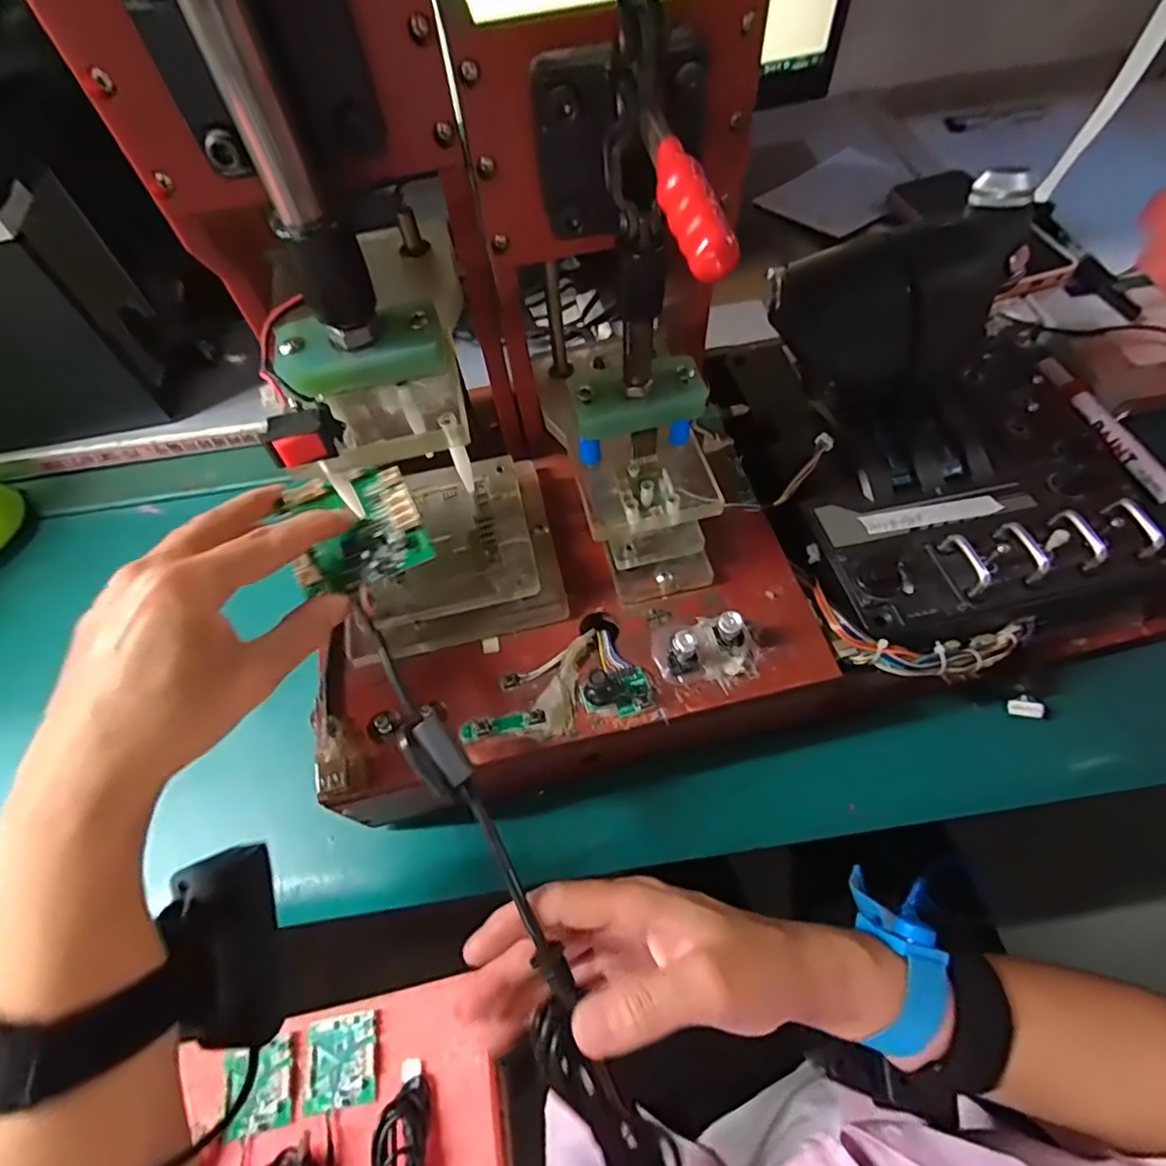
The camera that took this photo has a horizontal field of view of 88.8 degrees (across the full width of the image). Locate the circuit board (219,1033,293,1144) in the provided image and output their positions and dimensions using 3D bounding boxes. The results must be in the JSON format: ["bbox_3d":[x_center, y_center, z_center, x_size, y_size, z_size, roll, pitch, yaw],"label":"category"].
[{"bbox_3d":[-0.260,0.403,0.476,0.054,0.014,0.056,-16,59,-5],"label":"circuit board"}]

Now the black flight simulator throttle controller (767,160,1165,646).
[{"bbox_3d":[0.209,-0.086,0.336,0.195,0.126,0.233,-11,59,-2],"label":"black flight simulator throttle controller"}]

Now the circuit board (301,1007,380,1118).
[{"bbox_3d":[-0.195,0.387,0.482,0.057,0.007,0.060,-11,59,-2],"label":"circuit board"}]

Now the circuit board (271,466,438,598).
[{"bbox_3d":[-0.103,-0.026,0.268,0.056,0.015,0.057,-24,60,-9],"label":"circuit board"}]

